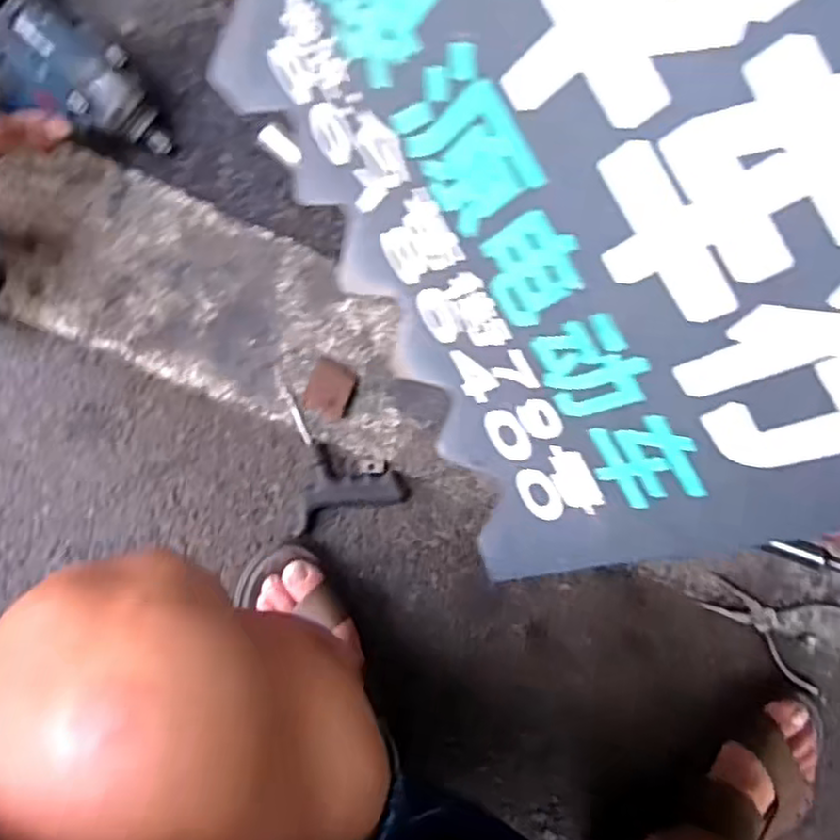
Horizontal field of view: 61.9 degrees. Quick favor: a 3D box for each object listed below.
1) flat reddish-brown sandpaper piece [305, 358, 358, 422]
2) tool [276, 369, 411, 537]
[{"bbox_3d":[-0.079,-0.026,0.611,0.037,0.020,0.048,21,94,-5],"label":"flat reddish-brown sandpaper piece"},{"bbox_3d":[-0.079,0.020,0.616,0.101,0.021,0.136,-18,96,-1],"label":"tool"}]

